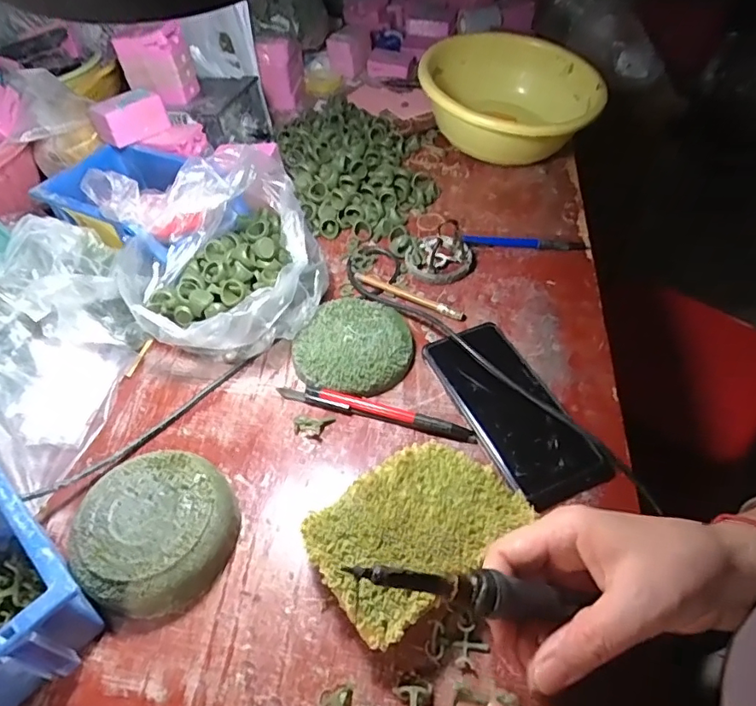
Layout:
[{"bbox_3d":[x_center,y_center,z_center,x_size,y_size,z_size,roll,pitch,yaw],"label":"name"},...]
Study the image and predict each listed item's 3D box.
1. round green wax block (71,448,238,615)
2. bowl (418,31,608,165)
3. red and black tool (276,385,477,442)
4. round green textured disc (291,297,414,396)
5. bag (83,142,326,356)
[{"bbox_3d":[-0.149,0.120,0.358,0.100,0.037,0.100,-1,49,1],"label":"round green wax block"},{"bbox_3d":[0.167,-0.312,0.670,0.214,0.110,0.202,5,50,7],"label":"bowl"},{"bbox_3d":[-0.002,0.044,0.435,0.166,0.015,0.019,12,51,12],"label":"red and black tool"},{"bbox_3d":[-0.021,-0.008,0.467,0.099,0.026,0.098,-1,49,1],"label":"round green textured disc"},{"bbox_3d":[-0.151,-0.093,0.493,0.187,0.105,0.221,-17,51,-12],"label":"bag"}]

